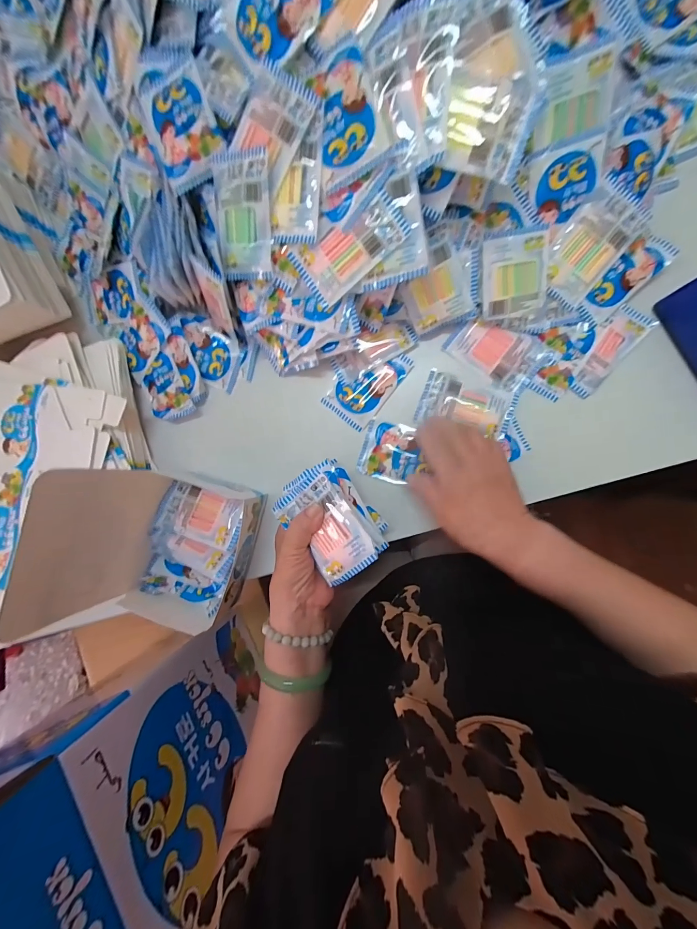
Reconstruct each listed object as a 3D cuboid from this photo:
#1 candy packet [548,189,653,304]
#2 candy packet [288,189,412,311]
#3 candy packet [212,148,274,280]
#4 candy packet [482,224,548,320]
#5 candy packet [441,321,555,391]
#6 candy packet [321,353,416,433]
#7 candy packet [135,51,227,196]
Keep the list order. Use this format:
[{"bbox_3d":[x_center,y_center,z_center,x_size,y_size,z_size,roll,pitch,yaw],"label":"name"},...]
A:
[{"bbox_3d":[0.244,-0.220,0.347,0.063,0.007,0.092,36,111,-7],"label":"candy packet"},{"bbox_3d":[-0.001,-0.204,0.322,0.103,0.005,0.059,-32,100,23],"label":"candy packet"},{"bbox_3d":[-0.102,-0.239,0.334,0.061,0.009,0.104,11,117,21],"label":"candy packet"},{"bbox_3d":[0.172,-0.198,0.355,0.064,0.005,0.077,-8,109,6],"label":"candy packet"},{"bbox_3d":[0.168,-0.128,0.396,0.107,0.018,0.058,29,92,6],"label":"candy packet"},{"bbox_3d":[0.022,-0.097,0.412,0.062,0.007,0.101,39,94,6],"label":"candy packet"},{"bbox_3d":[-0.164,-0.338,0.332,0.066,0.019,0.127,-20,87,6],"label":"candy packet"}]

